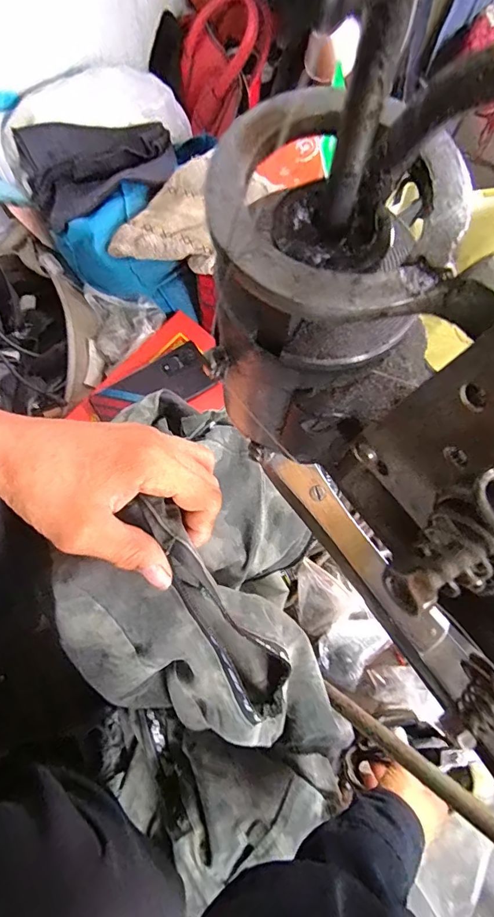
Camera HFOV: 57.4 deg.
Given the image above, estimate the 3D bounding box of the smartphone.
[{"bbox_3d":[-0.127,-0.094,0.620,0.160,0.006,0.067,-30,106,-6],"label":"smartphone"}]

